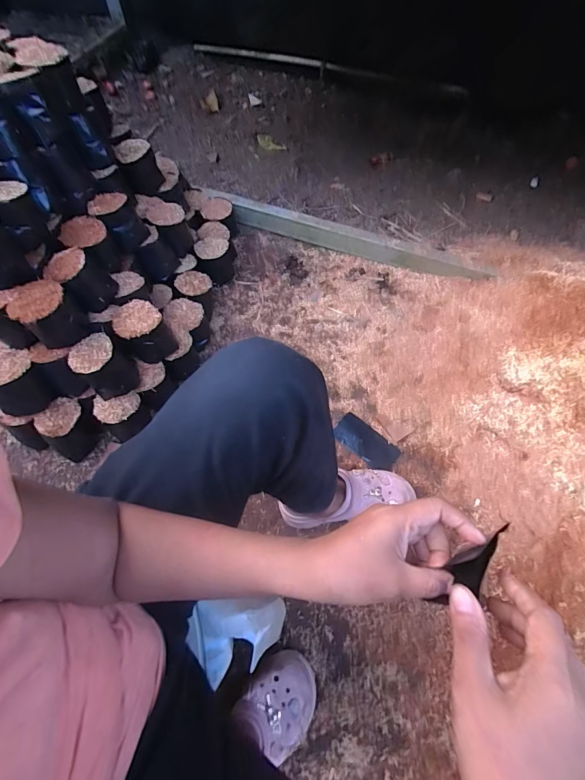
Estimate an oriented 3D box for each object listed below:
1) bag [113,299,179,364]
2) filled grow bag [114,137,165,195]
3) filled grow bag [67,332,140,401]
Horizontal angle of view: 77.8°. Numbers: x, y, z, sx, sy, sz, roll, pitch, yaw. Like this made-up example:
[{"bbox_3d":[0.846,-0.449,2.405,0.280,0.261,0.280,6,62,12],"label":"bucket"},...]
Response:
[{"bbox_3d":[-0.319,-0.122,0.785,0.096,0.110,0.101,-29,65,-16],"label":"bag"},{"bbox_3d":[-0.395,-0.578,0.946,0.094,0.109,0.090,-19,62,-11],"label":"filled grow bag"},{"bbox_3d":[-0.384,-0.047,0.741,0.097,0.100,0.108,-38,68,-20],"label":"filled grow bag"}]

